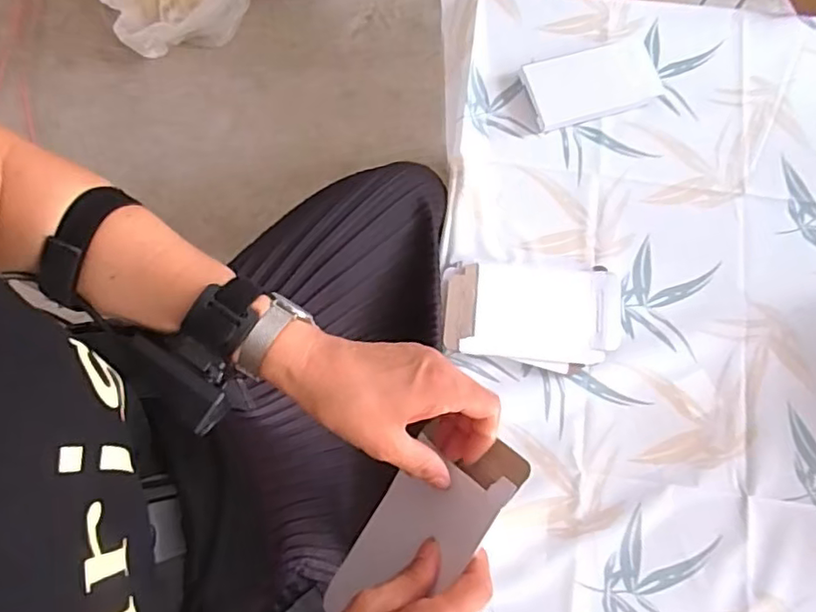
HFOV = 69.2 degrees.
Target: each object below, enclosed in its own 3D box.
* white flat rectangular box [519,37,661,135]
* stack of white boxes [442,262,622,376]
[{"bbox_3d":[0.231,-0.277,0.738,0.166,0.010,0.097,-15,78,-5],"label":"white flat rectangular box"},{"bbox_3d":[0.136,0.010,0.654,0.193,0.020,0.116,2,77,-1],"label":"stack of white boxes"}]

